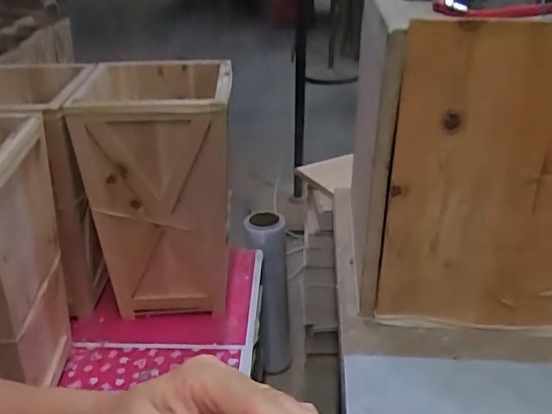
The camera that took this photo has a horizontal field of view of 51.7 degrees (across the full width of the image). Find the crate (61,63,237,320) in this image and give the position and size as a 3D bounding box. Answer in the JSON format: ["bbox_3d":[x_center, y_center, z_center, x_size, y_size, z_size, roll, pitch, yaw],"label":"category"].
[{"bbox_3d":[-0.201,-0.033,1.089,0.253,0.430,0.256,-1,29,1],"label":"crate"}]

